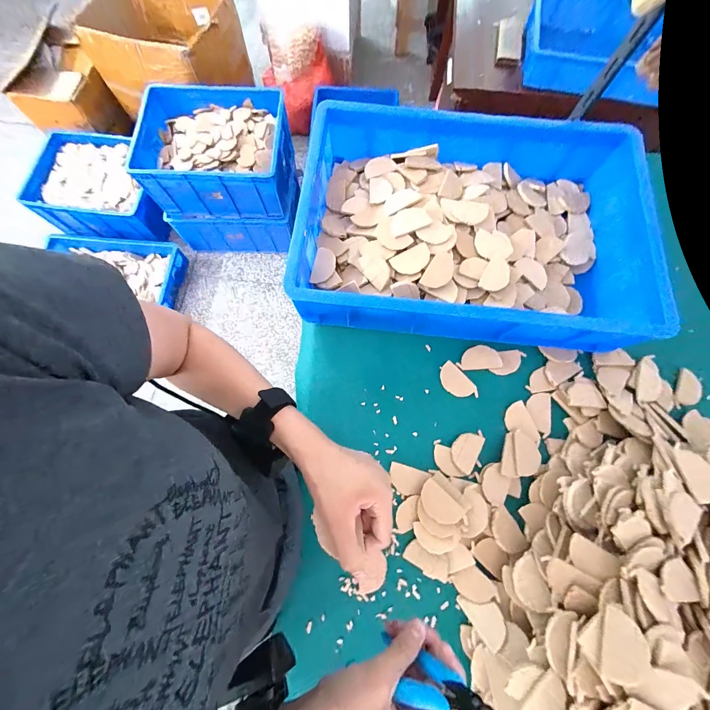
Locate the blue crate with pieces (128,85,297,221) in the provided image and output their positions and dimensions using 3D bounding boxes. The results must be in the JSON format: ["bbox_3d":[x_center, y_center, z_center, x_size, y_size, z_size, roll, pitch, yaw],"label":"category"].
[{"bbox_3d":[-0.550,-0.803,1.214,0.611,0.212,0.417,1,74,0],"label":"blue crate with pieces"}]

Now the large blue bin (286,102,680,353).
[{"bbox_3d":[0.210,-0.244,0.568,0.599,0.107,0.422,6,74,2],"label":"large blue bin"}]

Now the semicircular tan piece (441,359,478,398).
[{"bbox_3d":[0.185,0.052,0.548,0.042,0.004,0.075,-42,78,-11],"label":"semicircular tan piece"}]

